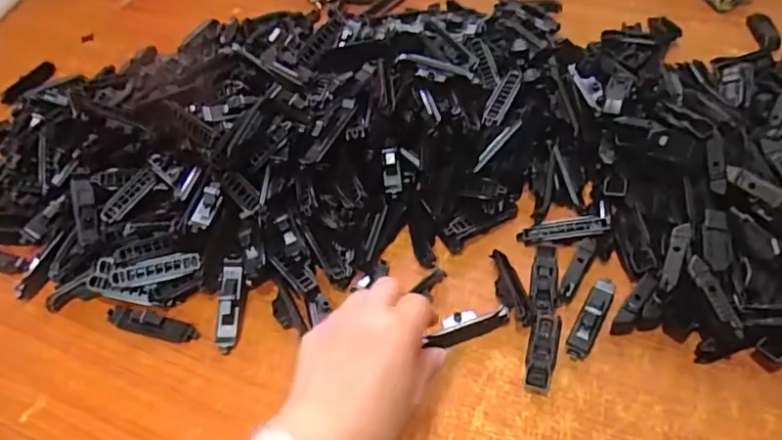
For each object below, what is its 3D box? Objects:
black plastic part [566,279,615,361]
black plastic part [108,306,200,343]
[{"bbox_3d":[0.163,0.076,0.454,0.018,0.012,0.080,24,57,22],"label":"black plastic part"},{"bbox_3d":[-0.206,0.089,0.480,0.082,0.013,0.019,9,52,12],"label":"black plastic part"}]

